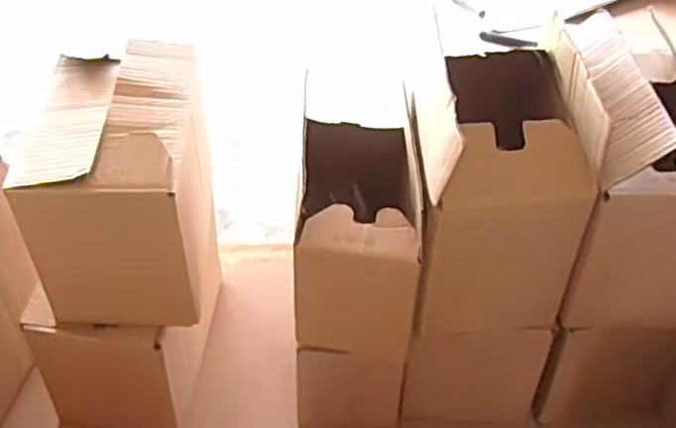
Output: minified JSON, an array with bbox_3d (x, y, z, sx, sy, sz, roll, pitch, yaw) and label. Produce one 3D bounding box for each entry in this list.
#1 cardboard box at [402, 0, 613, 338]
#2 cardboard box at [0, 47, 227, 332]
[{"bbox_3d":[0.136,-0.028,0.633,0.127,0.209,0.175,1,40,-3],"label":"cardboard box"},{"bbox_3d":[-0.196,-0.032,0.660,0.141,0.164,0.211,1,40,-2],"label":"cardboard box"}]

